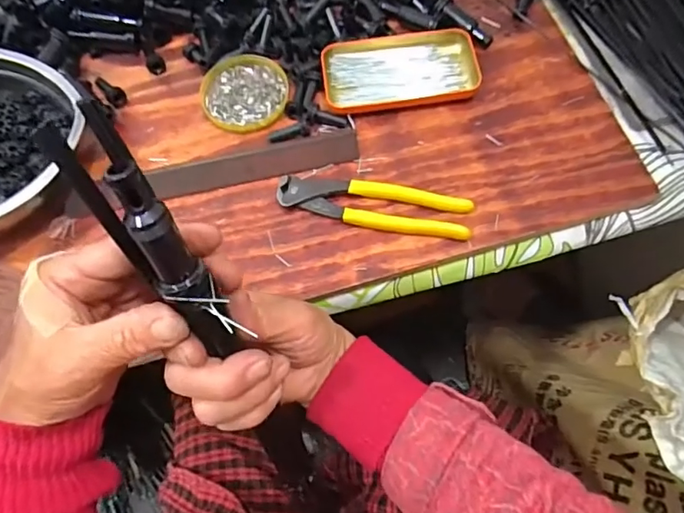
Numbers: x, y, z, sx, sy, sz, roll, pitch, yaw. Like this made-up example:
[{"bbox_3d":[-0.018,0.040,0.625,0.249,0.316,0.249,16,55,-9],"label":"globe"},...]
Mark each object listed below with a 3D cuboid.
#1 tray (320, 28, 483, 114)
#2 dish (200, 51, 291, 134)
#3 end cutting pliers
[{"bbox_3d":[0.055,-0.179,0.488,0.144,0.016,0.075,-9,68,-1],"label":"tray"},{"bbox_3d":[-0.093,-0.159,0.495,0.084,0.009,0.087,-1,68,2],"label":"dish"},{"bbox_3d":[0.027,-0.045,0.436,0.161,0.015,0.039,9,68,6],"label":"end cutting pliers"}]

